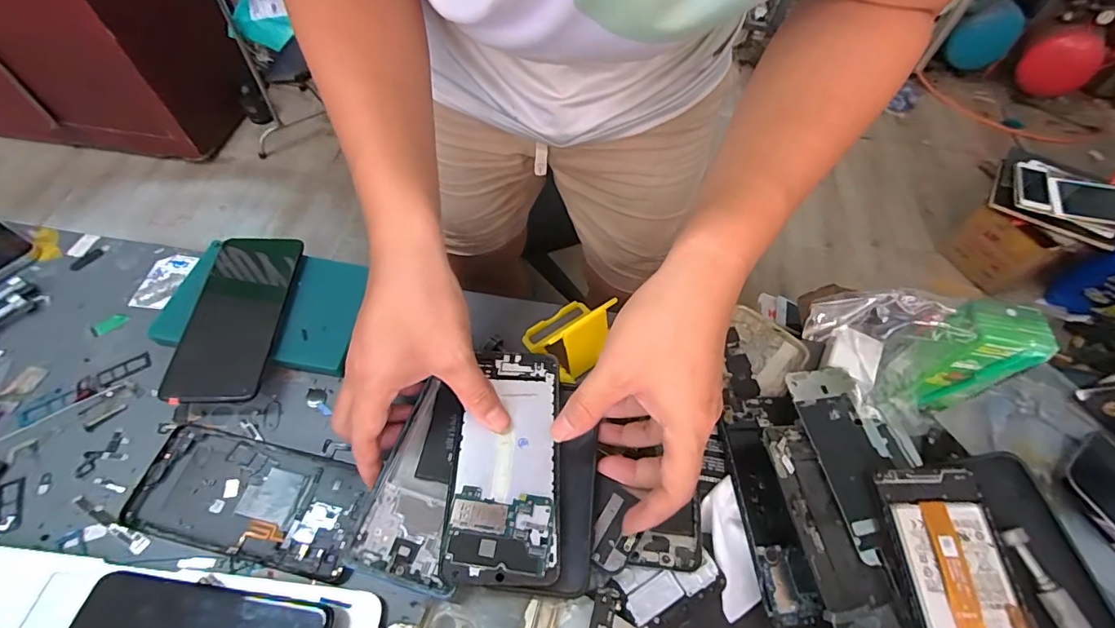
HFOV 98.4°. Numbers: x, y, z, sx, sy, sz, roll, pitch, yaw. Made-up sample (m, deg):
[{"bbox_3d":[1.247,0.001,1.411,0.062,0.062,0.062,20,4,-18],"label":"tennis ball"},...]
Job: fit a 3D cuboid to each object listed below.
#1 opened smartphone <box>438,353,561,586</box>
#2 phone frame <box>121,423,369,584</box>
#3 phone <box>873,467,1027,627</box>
[{"bbox_3d":[-0.034,0.097,0.335,0.073,0.008,0.158,5,54,2],"label":"opened smartphone"},{"bbox_3d":[-0.221,0.134,0.349,0.159,0.012,0.073,12,58,7],"label":"phone frame"},{"bbox_3d":[0.268,0.185,0.317,0.066,0.014,0.156,1,58,0],"label":"phone"}]

